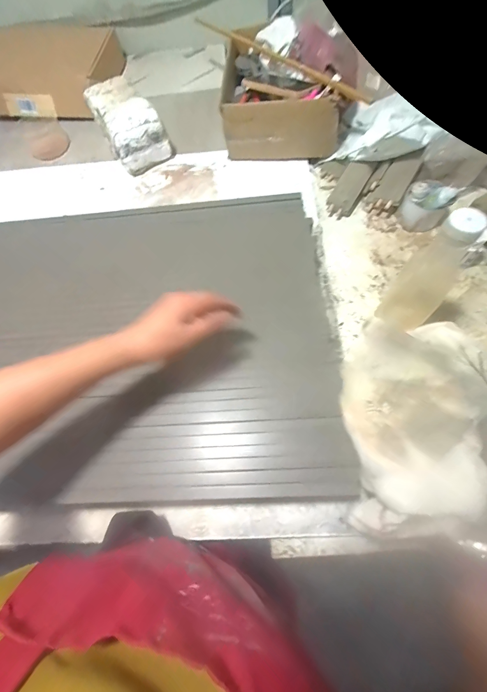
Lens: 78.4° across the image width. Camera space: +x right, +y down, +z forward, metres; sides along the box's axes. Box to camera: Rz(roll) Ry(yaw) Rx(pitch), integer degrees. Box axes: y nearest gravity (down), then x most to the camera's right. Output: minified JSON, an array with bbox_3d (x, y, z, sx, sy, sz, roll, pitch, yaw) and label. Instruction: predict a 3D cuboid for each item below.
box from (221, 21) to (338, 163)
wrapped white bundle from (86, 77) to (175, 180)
[{"bbox_3d":[0.089,-0.585,0.703,0.253,0.133,0.296,3,67,6],"label":"box"},{"bbox_3d":[-0.278,-0.534,0.720,0.132,0.112,0.230,-32,68,-10],"label":"wrapped white bundle"}]

